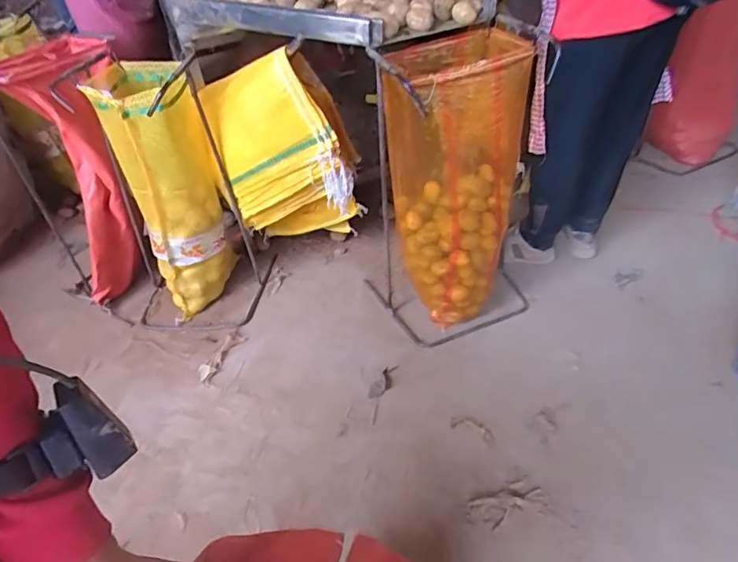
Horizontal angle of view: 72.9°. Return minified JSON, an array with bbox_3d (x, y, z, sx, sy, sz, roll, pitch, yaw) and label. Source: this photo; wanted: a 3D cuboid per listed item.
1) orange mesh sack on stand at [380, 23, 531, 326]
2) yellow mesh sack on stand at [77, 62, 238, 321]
[{"bbox_3d":[0.209,-0.232,1.279,0.292,0.679,0.278,1,42,9],"label":"orange mesh sack on stand"},{"bbox_3d":[-0.549,-0.260,1.426,0.248,0.635,0.296,-19,42,-14],"label":"yellow mesh sack on stand"}]

